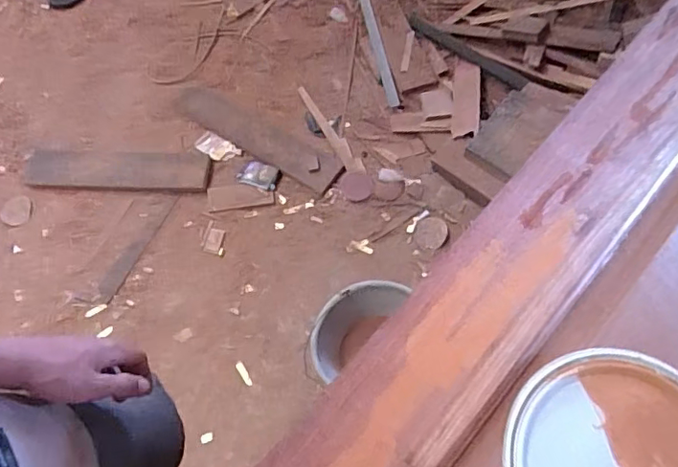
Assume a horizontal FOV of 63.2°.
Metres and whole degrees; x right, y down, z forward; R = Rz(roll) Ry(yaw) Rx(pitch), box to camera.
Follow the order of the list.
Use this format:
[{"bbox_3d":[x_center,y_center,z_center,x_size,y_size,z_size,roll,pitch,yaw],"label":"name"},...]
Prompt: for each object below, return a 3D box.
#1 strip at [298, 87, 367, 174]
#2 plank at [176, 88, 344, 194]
[{"bbox_3d":[-0.025,-0.297,1.564,0.049,0.009,0.337,-26,67,-9],"label":"strip"},{"bbox_3d":[-0.239,-0.278,1.547,0.544,0.018,0.120,28,70,15],"label":"plank"}]

